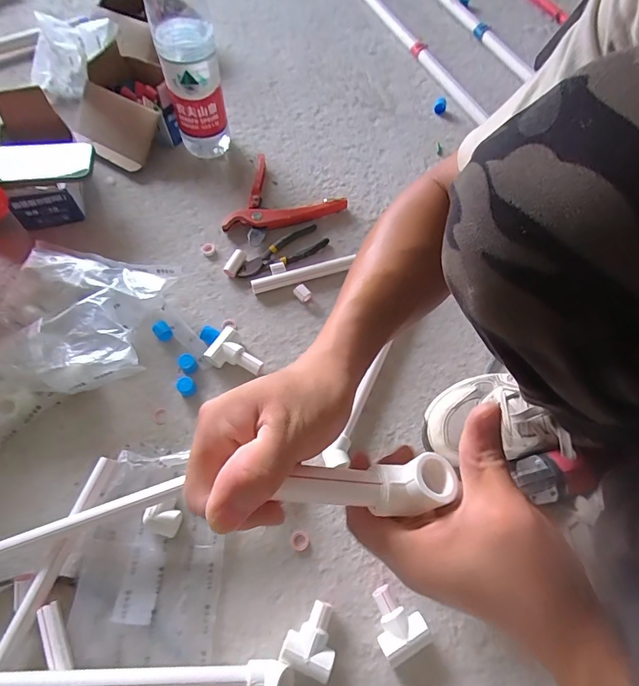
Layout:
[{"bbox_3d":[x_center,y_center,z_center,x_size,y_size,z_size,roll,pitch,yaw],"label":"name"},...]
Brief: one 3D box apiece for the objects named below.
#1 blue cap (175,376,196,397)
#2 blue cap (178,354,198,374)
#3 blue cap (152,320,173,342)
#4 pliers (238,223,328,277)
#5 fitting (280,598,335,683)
[{"bbox_3d":[-0.182,0.060,0.562,0.022,0.020,0.024,1,65,-1],"label":"blue cap"},{"bbox_3d":[-0.183,0.028,0.572,0.022,0.017,0.024,1,65,-1],"label":"blue cap"},{"bbox_3d":[-0.228,-0.018,0.596,0.022,0.017,0.027,-36,71,-17],"label":"blue cap"},{"bbox_3d":[-0.060,-0.144,0.663,0.155,0.007,0.051,-32,70,-15],"label":"pliers"},{"bbox_3d":[-0.006,0.313,0.441,0.053,0.030,0.063,20,66,8],"label":"fitting"}]

